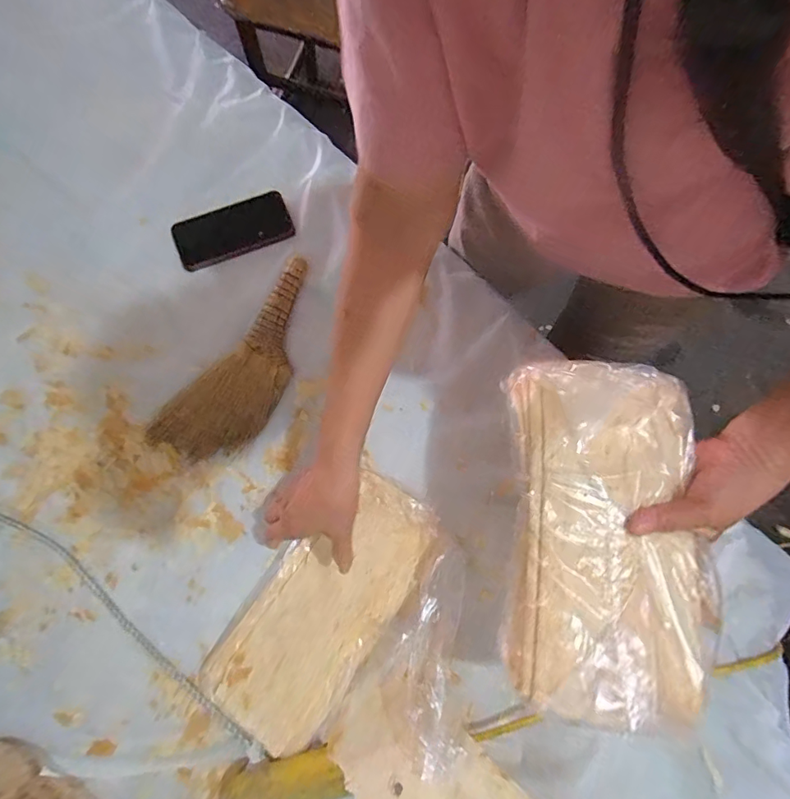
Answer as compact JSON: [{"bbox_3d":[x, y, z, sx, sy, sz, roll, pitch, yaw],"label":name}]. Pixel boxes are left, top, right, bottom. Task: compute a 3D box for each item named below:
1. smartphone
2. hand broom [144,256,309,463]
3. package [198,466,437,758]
[{"bbox_3d":[-0.232,-0.242,0.672,0.163,0.013,0.076,-23,79,-5],"label":"smartphone"},{"bbox_3d":[-0.185,-0.043,0.617,0.111,0.022,0.294,37,80,7],"label":"hand broom"},{"bbox_3d":[-0.079,0.240,0.552,0.145,0.028,0.306,40,79,7],"label":"package"}]

